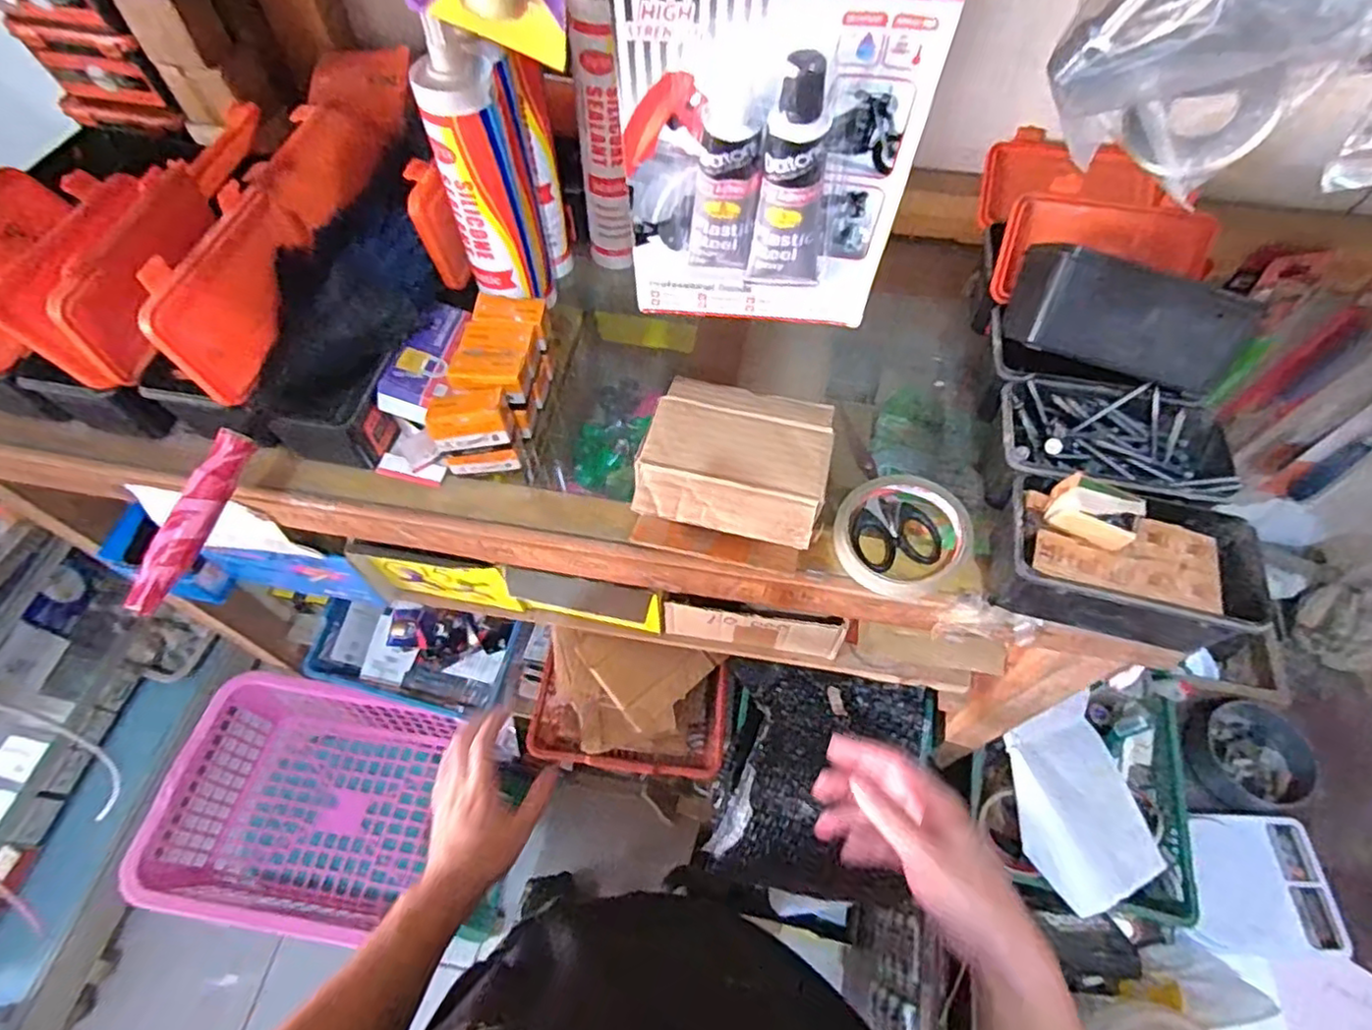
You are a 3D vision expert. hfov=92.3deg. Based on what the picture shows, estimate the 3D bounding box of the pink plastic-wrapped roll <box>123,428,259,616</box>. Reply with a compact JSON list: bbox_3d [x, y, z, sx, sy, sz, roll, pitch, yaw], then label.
[{"bbox_3d":[-0.308,0.004,0.411,0.015,0.026,0.119,18,75,10],"label":"pink plastic-wrapped roll"}]

